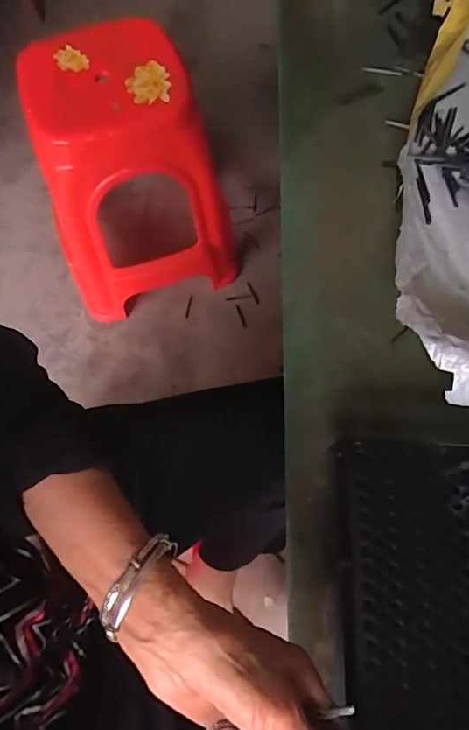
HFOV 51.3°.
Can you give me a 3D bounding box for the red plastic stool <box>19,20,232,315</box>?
[{"bbox_3d":[-0.226,-0.394,1.066,0.372,0.465,0.358,-19,68,-7],"label":"red plastic stool"}]

